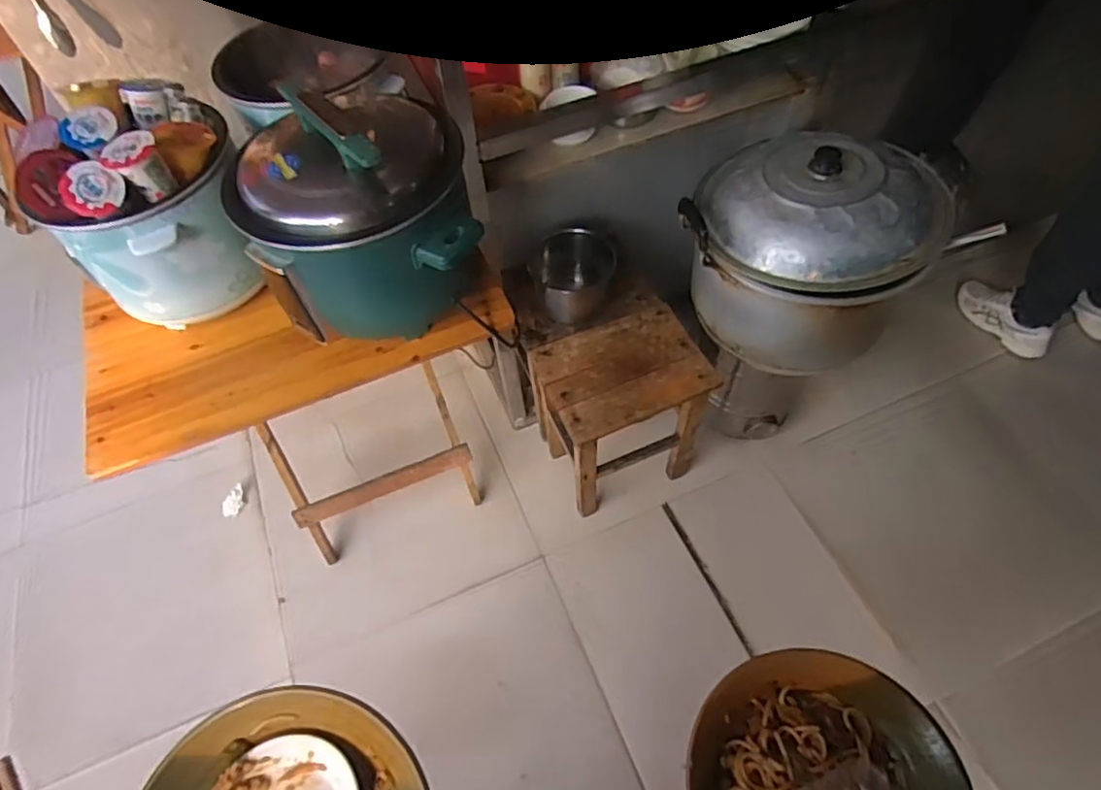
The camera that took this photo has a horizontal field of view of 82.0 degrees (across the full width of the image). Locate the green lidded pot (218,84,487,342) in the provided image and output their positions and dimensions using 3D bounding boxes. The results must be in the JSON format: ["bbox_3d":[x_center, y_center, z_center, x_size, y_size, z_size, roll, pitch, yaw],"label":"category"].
[{"bbox_3d":[-0.277,-0.263,0.929,0.317,0.297,0.264,-7,57,0],"label":"green lidded pot"}]

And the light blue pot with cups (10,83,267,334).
[{"bbox_3d":[-0.593,-0.284,0.973,0.258,0.283,0.249,-2,57,3],"label":"light blue pot with cups"}]

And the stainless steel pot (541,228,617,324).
[{"bbox_3d":[0.059,-0.251,1.308,0.148,0.115,0.158,-2,57,3],"label":"stainless steel pot"}]

